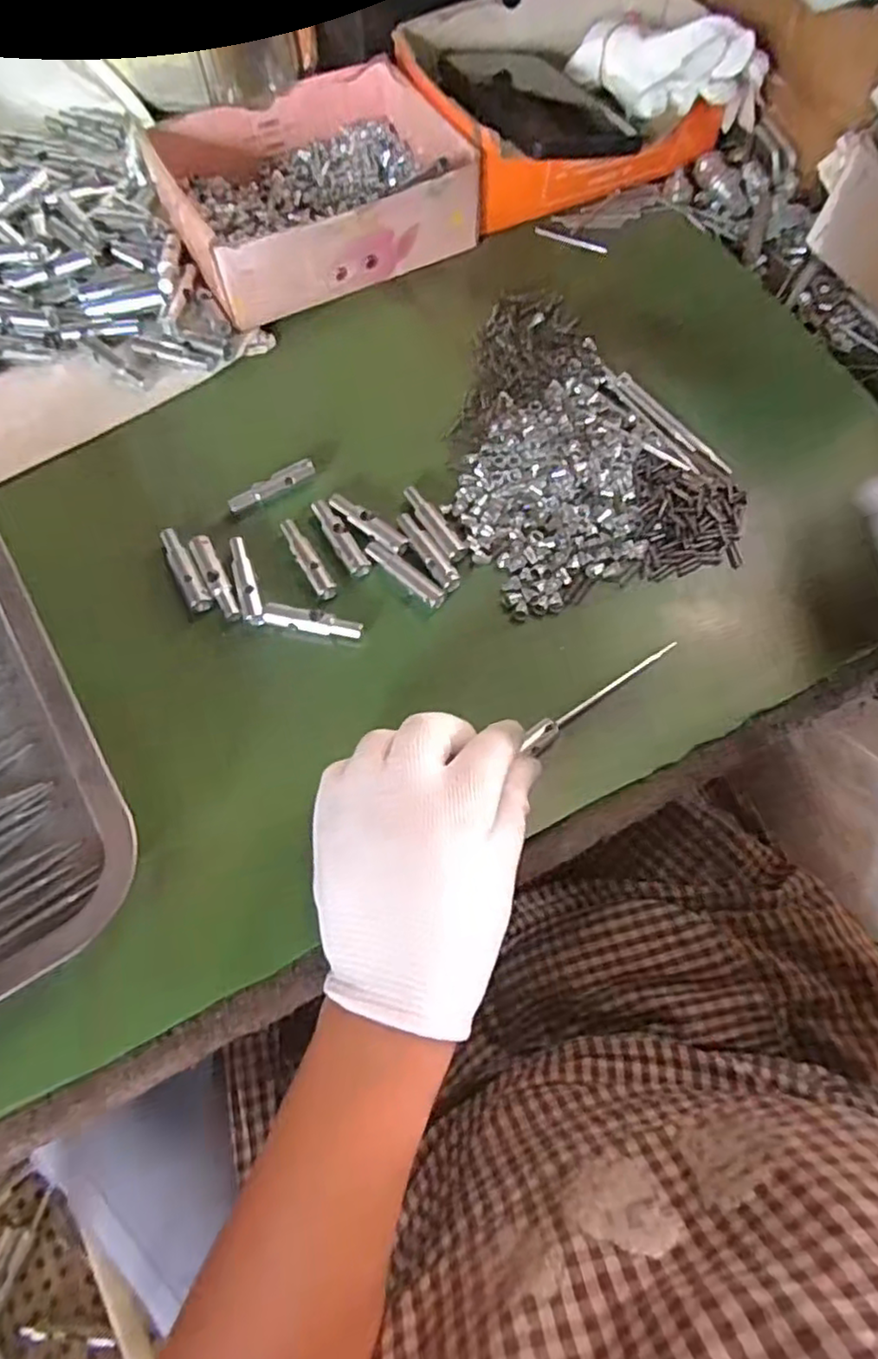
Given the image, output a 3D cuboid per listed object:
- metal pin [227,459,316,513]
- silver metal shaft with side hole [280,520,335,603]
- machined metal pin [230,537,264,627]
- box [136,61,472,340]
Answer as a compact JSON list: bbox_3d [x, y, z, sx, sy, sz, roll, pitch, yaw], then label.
[{"bbox_3d":[-0.093,-0.108,0.366,0.052,0.006,0.008,-30,73,-10],"label":"metal pin"},{"bbox_3d":[-0.071,-0.066,0.352,0.011,0.007,0.052,-30,73,-10],"label":"silver metal shaft with side hole"},{"bbox_3d":[-0.102,-0.052,0.349,0.011,0.007,0.051,-15,71,-6],"label":"machined metal pin"},{"bbox_3d":[-0.079,-0.321,0.422,0.175,0.052,0.142,-26,73,-9],"label":"box"}]

